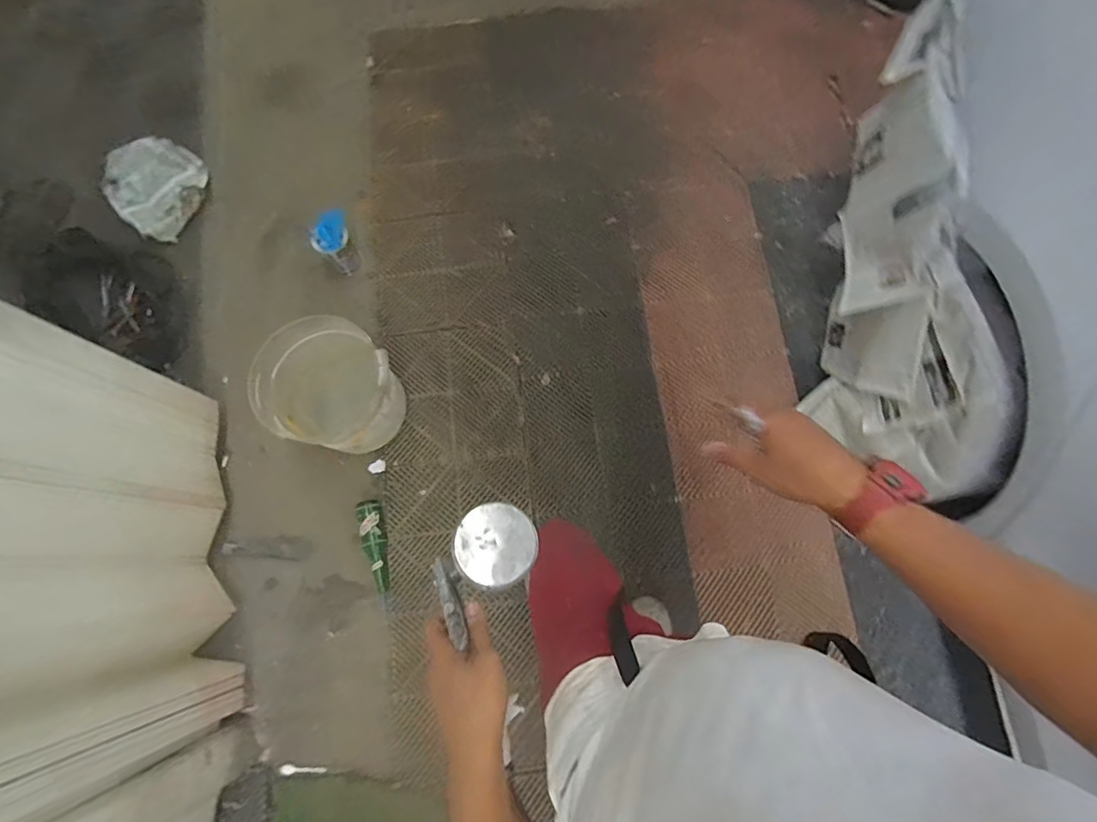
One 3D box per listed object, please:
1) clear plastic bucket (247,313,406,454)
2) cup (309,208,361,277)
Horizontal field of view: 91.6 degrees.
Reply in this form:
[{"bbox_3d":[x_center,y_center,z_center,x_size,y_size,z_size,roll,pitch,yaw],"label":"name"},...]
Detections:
[{"bbox_3d":[-0.578,-0.048,1.429,0.331,0.317,0.302,-1,75,2],"label":"clear plastic bucket"},{"bbox_3d":[-0.656,-0.523,1.643,0.102,0.130,0.150,-17,75,-2],"label":"cup"}]

